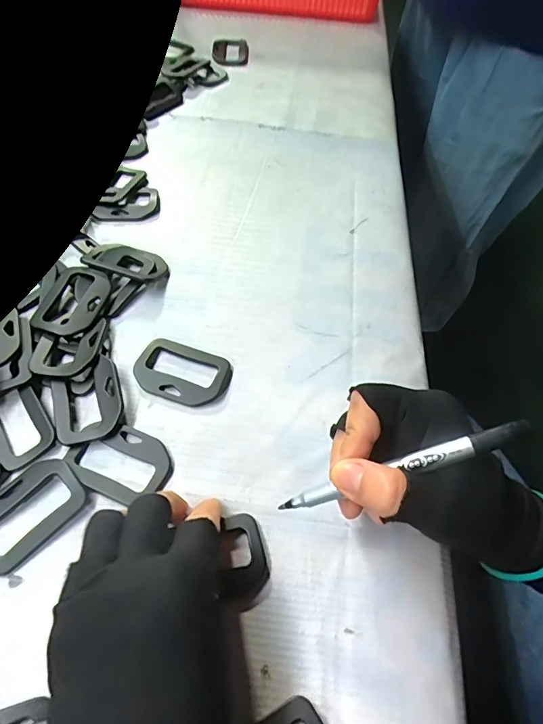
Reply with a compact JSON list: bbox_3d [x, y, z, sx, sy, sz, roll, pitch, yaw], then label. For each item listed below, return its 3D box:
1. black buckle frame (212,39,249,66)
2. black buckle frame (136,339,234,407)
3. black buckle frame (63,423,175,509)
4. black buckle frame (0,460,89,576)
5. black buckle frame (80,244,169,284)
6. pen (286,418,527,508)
[{"bbox_3d":[-0.050,-0.377,0.557,0.043,0.006,0.072,0,57,-3],"label":"black buckle frame"},{"bbox_3d":[-0.060,0.007,0.309,0.062,0.006,0.042,18,58,9],"label":"black buckle frame"},{"bbox_3d":[-0.090,0.058,0.273,0.057,0.005,0.042,28,60,14],"label":"black buckle frame"},{"bbox_3d":[-0.137,0.082,0.254,0.041,0.008,0.060,39,63,20],"label":"black buckle frame"},{"bbox_3d":[-0.110,-0.077,0.354,0.058,0.010,0.039,19,42,2],"label":"black buckle frame"},{"bbox_3d":[0.061,0.051,0.220,0.121,0.007,0.009,-23,57,14],"label":"pen"}]

